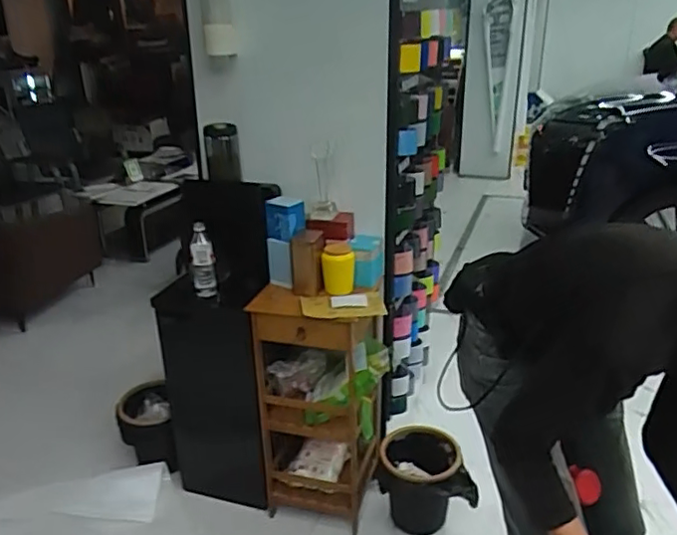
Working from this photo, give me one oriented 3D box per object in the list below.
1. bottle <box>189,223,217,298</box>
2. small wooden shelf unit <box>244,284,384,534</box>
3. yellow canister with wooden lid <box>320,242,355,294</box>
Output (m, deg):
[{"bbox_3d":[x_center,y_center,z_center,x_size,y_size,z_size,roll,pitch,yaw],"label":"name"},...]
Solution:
[{"bbox_3d":[-0.387,-0.011,1.705,0.067,0.226,0.074,-7,25,-15],"label":"bottle"},{"bbox_3d":[-0.055,0.416,1.842,0.355,0.725,0.244,6,25,15],"label":"small wooden shelf unit"},{"bbox_3d":[0.000,0.006,1.699,0.091,0.124,0.093,1,24,3],"label":"yellow canister with wooden lid"}]

